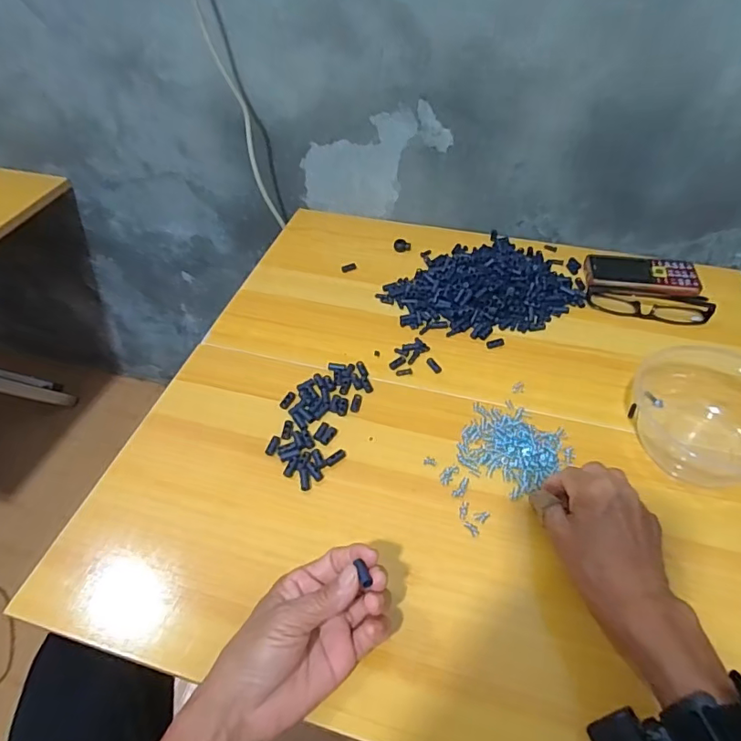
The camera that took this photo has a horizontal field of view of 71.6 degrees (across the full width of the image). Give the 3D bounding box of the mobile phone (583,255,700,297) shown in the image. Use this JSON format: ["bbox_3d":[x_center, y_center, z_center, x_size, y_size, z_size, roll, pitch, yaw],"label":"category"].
[{"bbox_3d":[0.326,-0.114,0.619,0.125,0.018,0.053,9,49,10],"label":"mobile phone"}]

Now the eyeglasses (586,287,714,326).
[{"bbox_3d":[0.322,-0.079,0.595,0.133,0.020,0.041,10,49,10],"label":"eyeglasses"}]

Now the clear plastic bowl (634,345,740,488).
[{"bbox_3d":[0.321,0.039,0.467,0.137,0.044,0.129,-1,48,1],"label":"clear plastic bowl"}]

